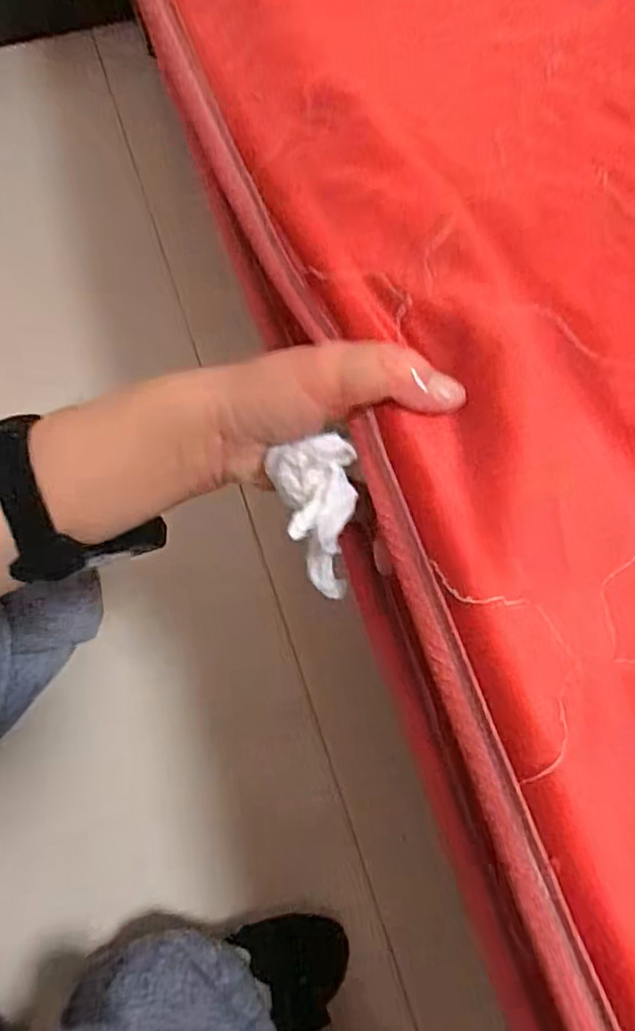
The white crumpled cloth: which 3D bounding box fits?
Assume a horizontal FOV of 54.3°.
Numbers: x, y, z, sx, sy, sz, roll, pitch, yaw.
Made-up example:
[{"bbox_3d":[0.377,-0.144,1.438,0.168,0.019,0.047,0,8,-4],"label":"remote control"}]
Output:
[{"bbox_3d":[0.001,0.005,0.250,0.031,0.071,0.026,-7,24,-4],"label":"white crumpled cloth"}]

